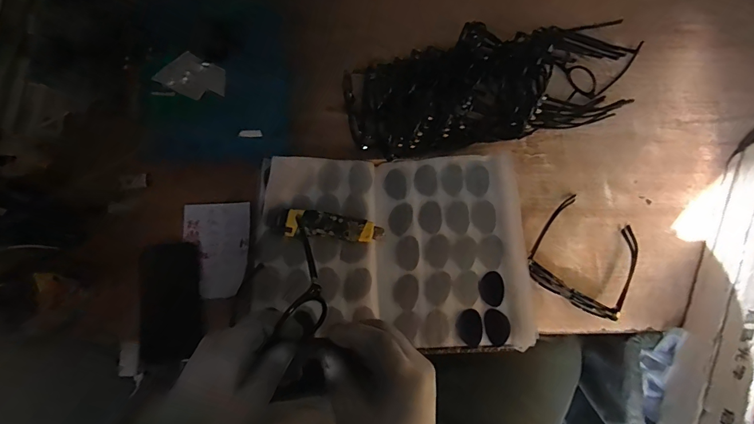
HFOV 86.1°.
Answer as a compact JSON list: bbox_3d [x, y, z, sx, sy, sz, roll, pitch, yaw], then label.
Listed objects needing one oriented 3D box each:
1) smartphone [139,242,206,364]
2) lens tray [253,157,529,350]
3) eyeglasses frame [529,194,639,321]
[{"bbox_3d":[-0.306,0.137,0.607,0.083,0.014,0.176,2,91,-18],"label":"smartphone"},{"bbox_3d":[0.020,0.054,0.568,0.372,0.037,0.275,-2,75,-2],"label":"lens tray"},{"bbox_3d":[0.320,0.064,0.615,0.156,0.036,0.160,30,76,6],"label":"eyeglasses frame"}]

